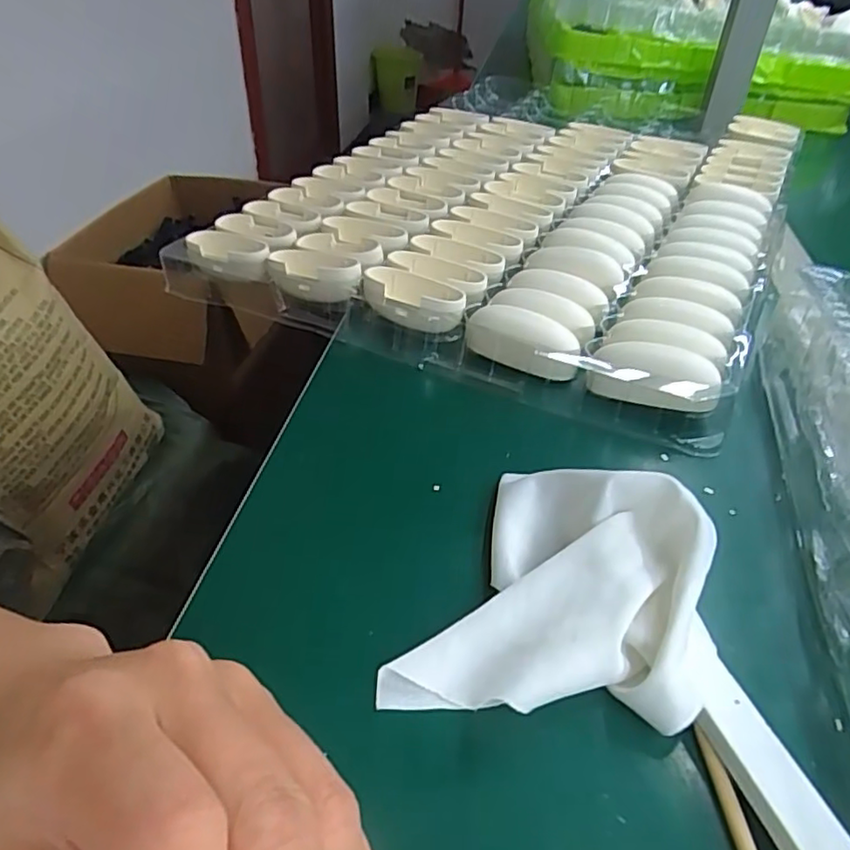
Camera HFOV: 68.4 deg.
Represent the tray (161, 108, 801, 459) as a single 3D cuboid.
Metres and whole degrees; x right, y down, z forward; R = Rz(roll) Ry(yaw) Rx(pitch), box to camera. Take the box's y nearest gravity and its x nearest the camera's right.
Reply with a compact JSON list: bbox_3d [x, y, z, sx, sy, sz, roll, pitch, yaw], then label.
[{"bbox_3d":[0.089,-0.197,0.531,0.381,0.033,0.483,20,43,20],"label":"tray"}]

